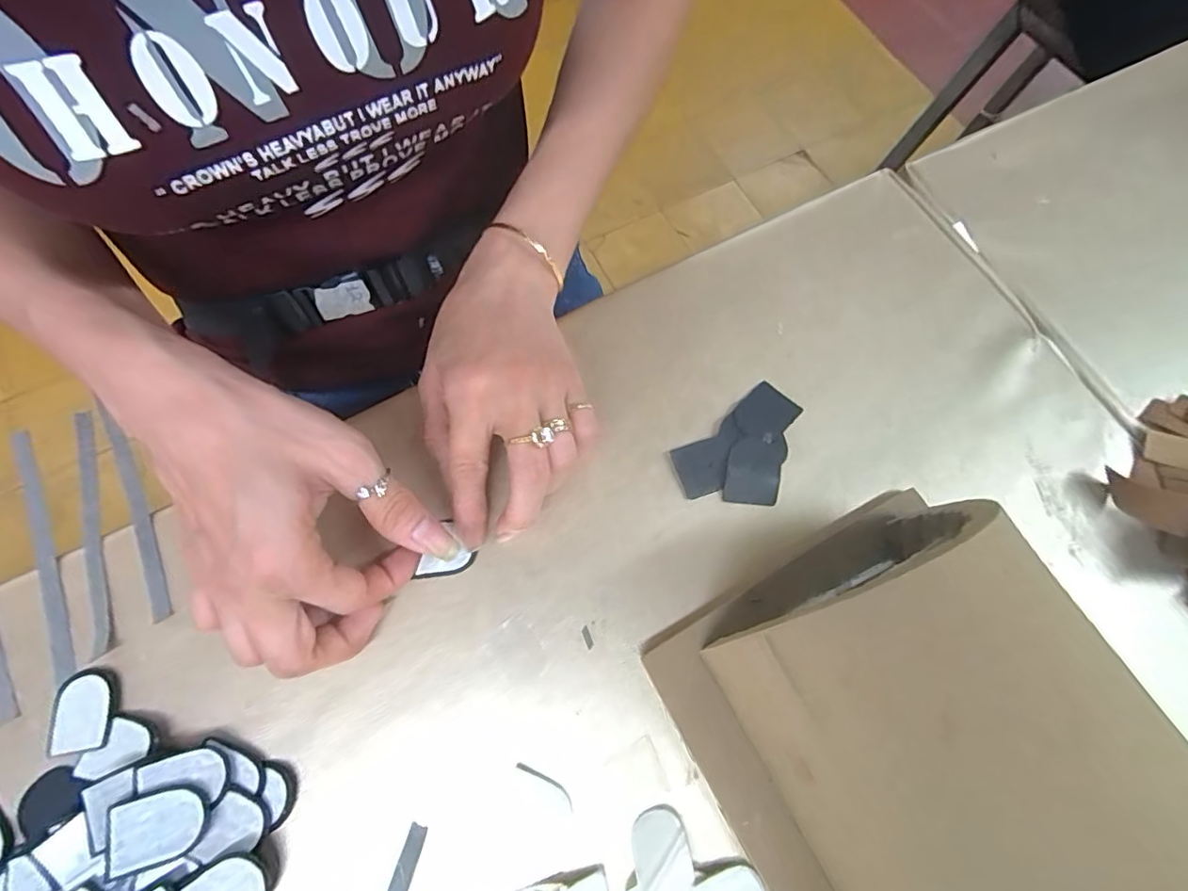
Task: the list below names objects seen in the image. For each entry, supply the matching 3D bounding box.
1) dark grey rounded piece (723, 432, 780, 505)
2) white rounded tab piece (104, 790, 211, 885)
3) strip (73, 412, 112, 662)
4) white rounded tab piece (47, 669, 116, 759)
[{"bbox_3d":[0.082,0.012,0.275,0.027,0.005,0.036,11,71,4],"label":"dark grey rounded piece"},{"bbox_3d":[-0.175,0.154,0.213,0.033,0.004,0.026,-7,73,-20],"label":"white rounded tab piece"},{"bbox_3d":[-0.251,0.040,0.264,0.008,0.004,0.128,-21,72,-7],"label":"strip"},{"bbox_3d":[-0.229,0.119,0.237,0.027,0.005,0.033,-14,71,-5],"label":"white rounded tab piece"}]

